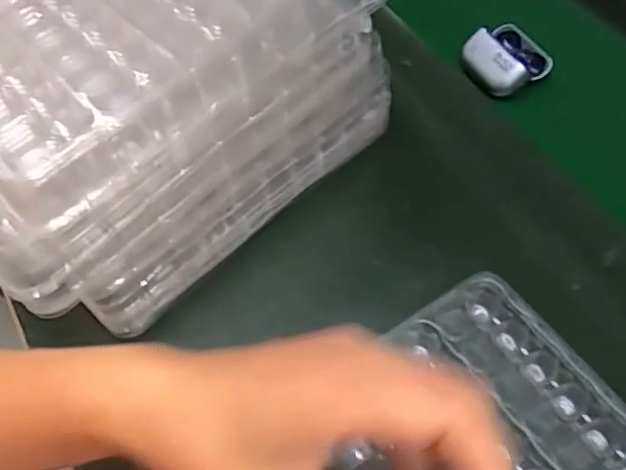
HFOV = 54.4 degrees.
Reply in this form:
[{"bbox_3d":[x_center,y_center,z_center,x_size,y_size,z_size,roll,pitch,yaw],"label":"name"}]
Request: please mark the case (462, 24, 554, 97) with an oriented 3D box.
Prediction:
[{"bbox_3d":[0.155,-0.143,0.489,0.053,0.027,0.059,-24,61,-9],"label":"case"}]

